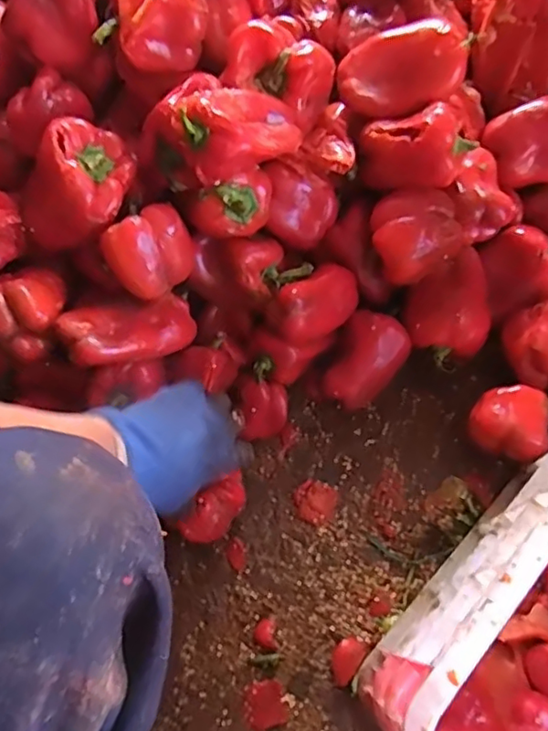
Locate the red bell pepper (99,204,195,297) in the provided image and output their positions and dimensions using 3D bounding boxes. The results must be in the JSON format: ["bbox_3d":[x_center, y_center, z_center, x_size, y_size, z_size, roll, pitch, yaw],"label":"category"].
[{"bbox_3d":[-0.119,-0.109,0.561,0.081,0.060,0.055,-32,70,-11],"label":"red bell pepper"}]

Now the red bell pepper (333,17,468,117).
[{"bbox_3d":[0.128,-0.294,0.587,0.122,0.057,0.082,-9,67,-1],"label":"red bell pepper"}]

